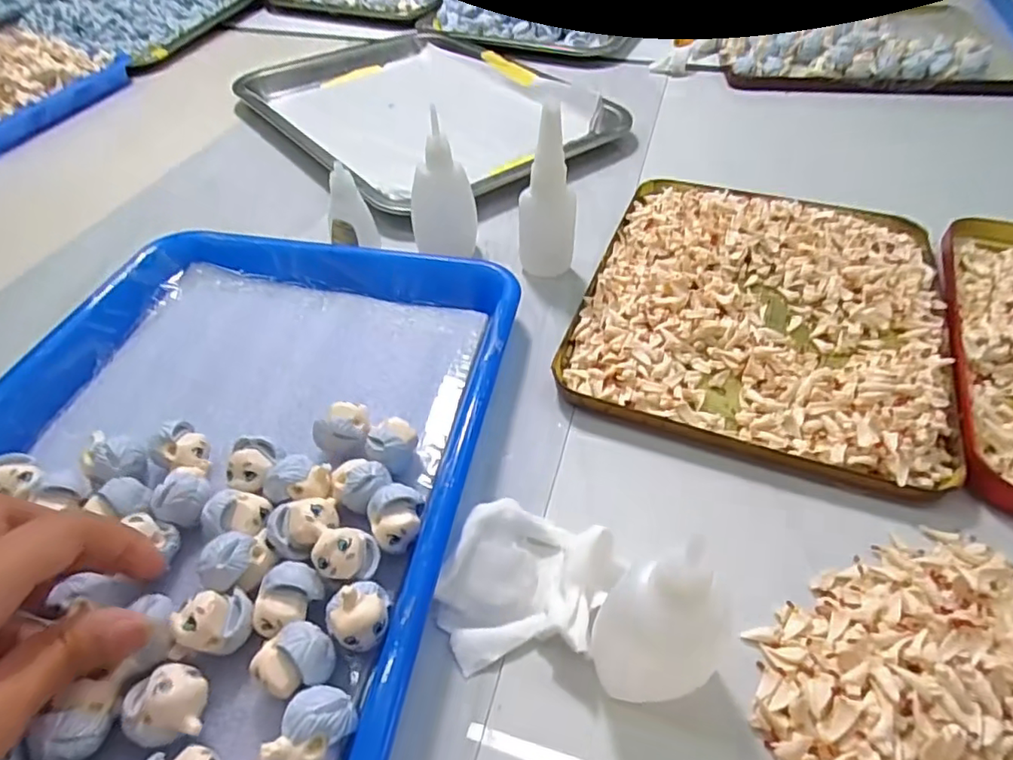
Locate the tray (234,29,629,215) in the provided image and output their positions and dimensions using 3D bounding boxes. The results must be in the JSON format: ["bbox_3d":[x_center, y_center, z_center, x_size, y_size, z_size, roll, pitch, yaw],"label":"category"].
[{"bbox_3d":[-0.088,-0.275,0.574,0.262,0.022,0.358,-29,52,-24],"label":"tray"}]

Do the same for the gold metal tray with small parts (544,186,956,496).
[{"bbox_3d":[0.155,-0.050,0.358,0.199,0.015,0.234,15,49,16],"label":"gold metal tray with small parts"}]

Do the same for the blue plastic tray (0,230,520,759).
[{"bbox_3d":[-0.140,0.043,0.275,0.246,0.038,0.322,7,47,8],"label":"blue plastic tray"}]

